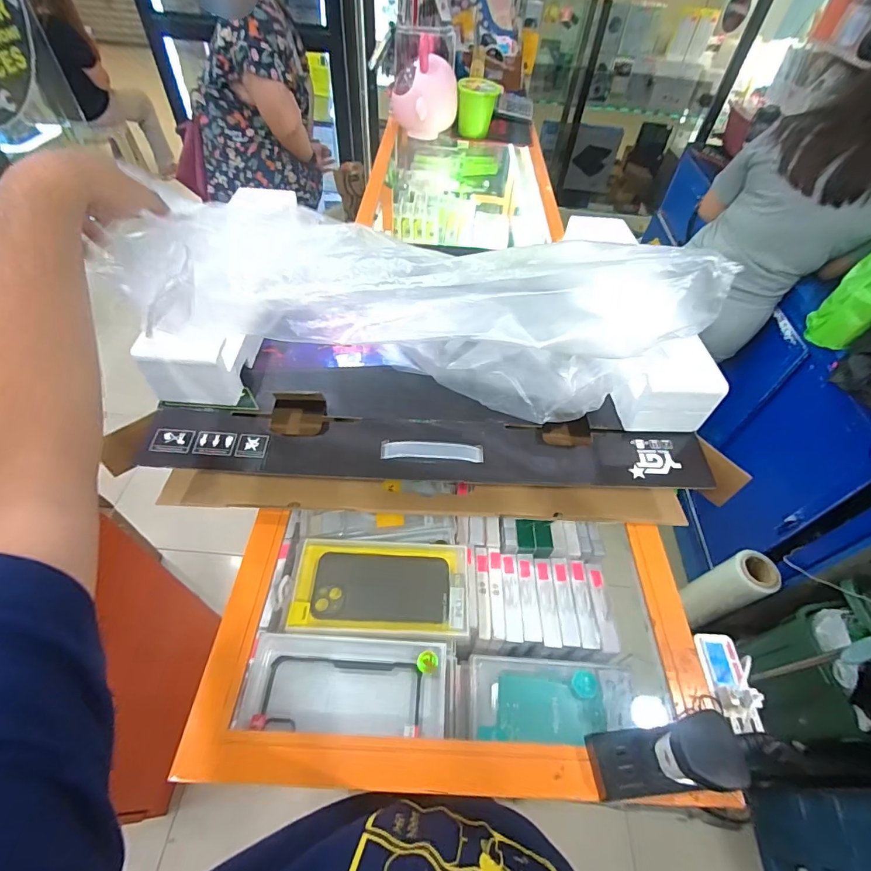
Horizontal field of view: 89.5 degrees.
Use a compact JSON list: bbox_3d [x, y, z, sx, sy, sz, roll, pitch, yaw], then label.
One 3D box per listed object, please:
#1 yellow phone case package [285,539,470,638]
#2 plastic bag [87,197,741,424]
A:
[{"bbox_3d":[-0.059,0.166,0.490,0.187,0.016,0.106,3,51,-2],"label":"yellow phone case package"},{"bbox_3d":[-0.022,-0.124,0.445,0.517,0.175,0.136,9,51,6],"label":"plastic bag"}]

